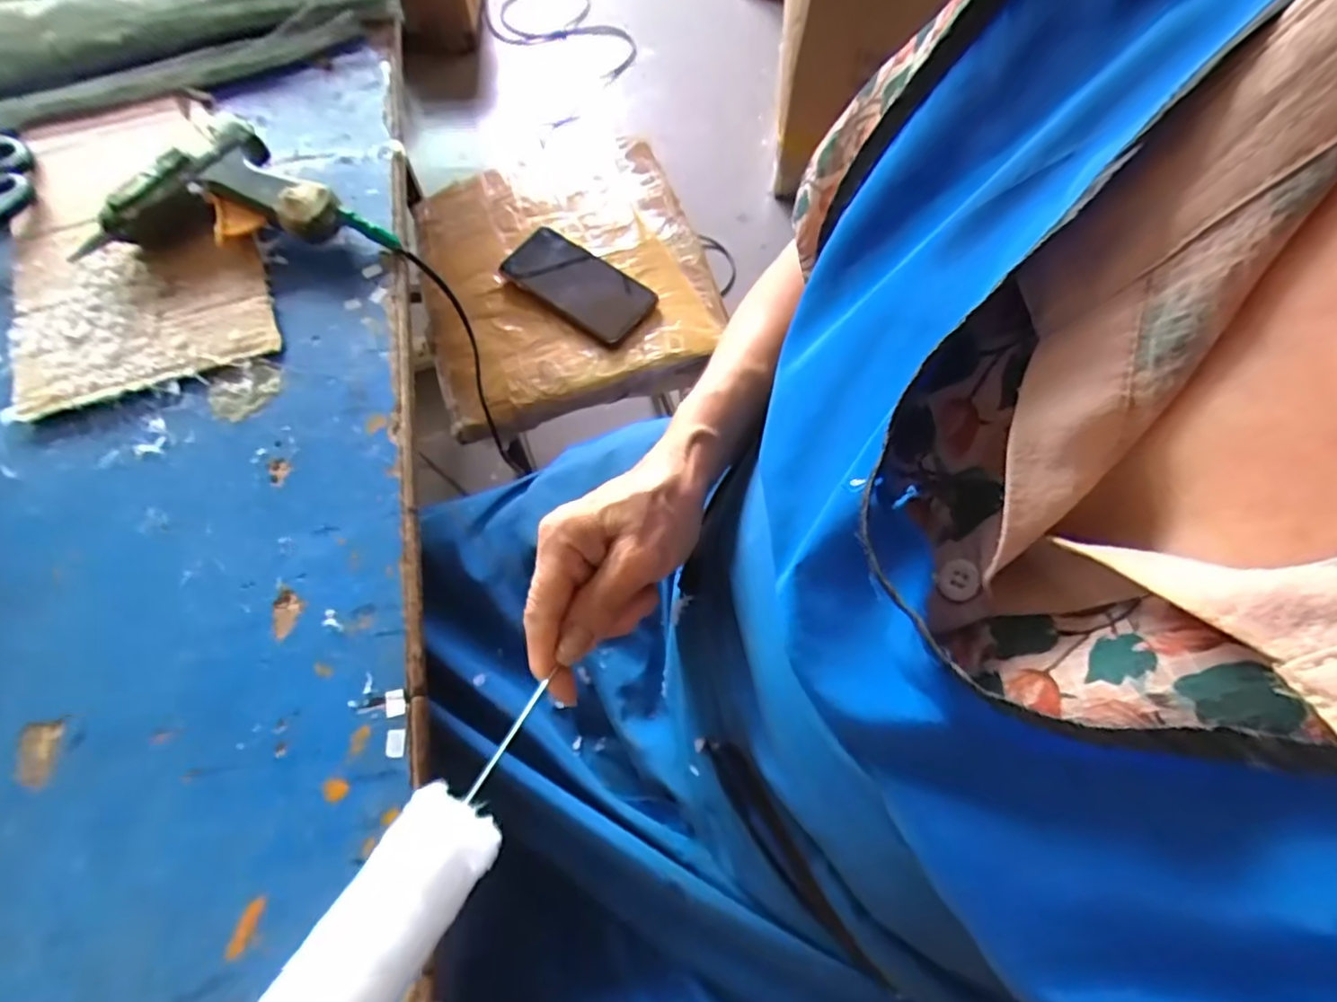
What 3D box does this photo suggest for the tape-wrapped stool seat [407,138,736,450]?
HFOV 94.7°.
[{"bbox_3d":[-0.120,-0.262,0.706,0.301,0.067,0.348,-14,68,-8],"label":"tape-wrapped stool seat"}]

